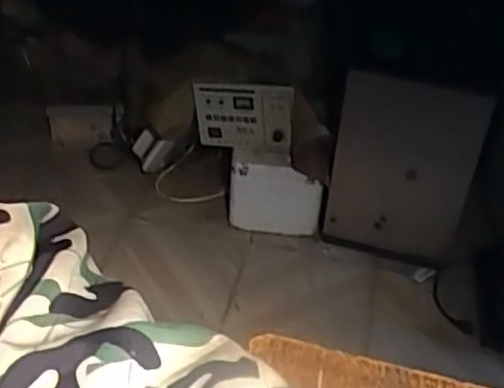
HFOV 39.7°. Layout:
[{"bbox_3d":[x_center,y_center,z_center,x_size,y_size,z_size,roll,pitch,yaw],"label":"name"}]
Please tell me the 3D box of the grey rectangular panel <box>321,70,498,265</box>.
[{"bbox_3d":[0.312,-0.036,1.437,0.296,0.463,0.039,6,45,3],"label":"grey rectangular panel"}]

